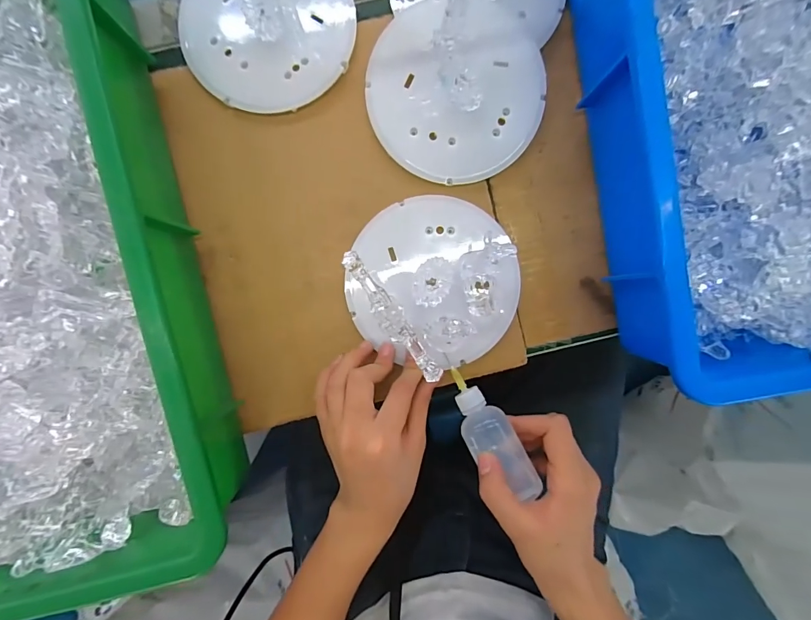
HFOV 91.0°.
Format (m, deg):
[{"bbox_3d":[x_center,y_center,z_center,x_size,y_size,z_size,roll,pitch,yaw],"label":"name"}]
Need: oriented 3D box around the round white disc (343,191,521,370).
[{"bbox_3d":[0.024,-0.022,0.298,0.119,0.016,0.123,1,91,0],"label":"round white disc"}]

